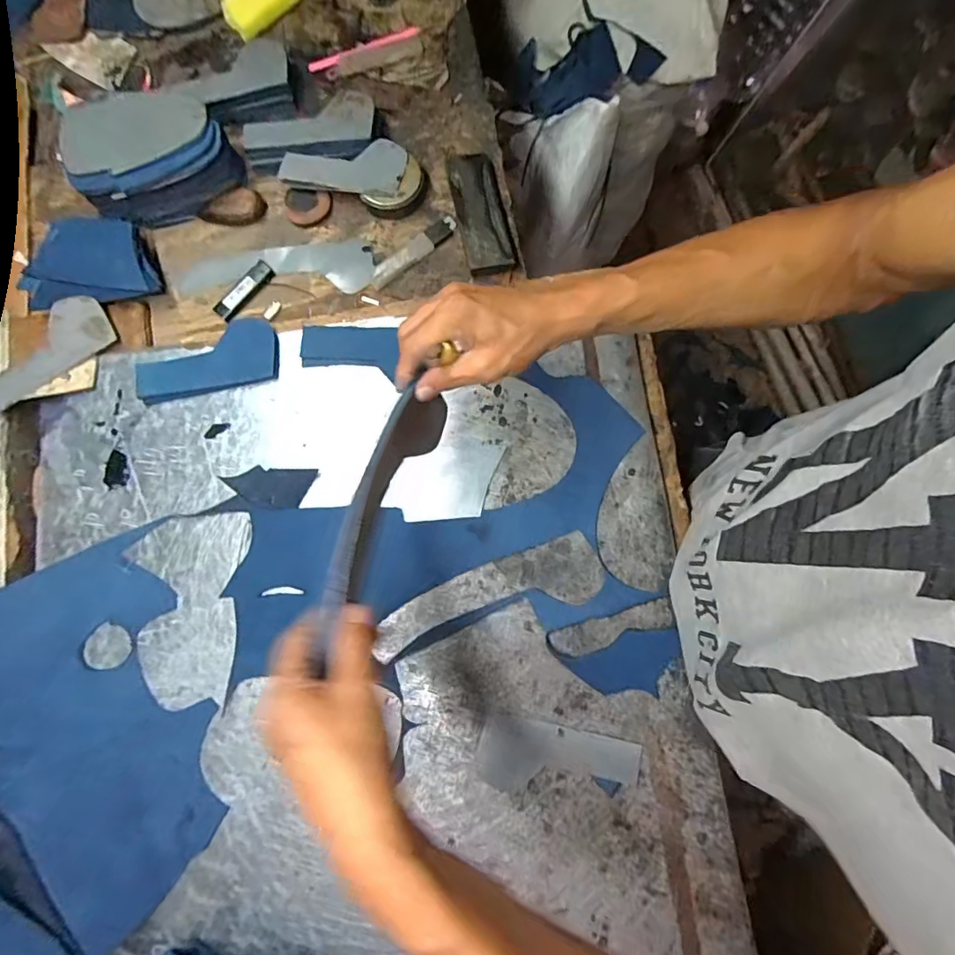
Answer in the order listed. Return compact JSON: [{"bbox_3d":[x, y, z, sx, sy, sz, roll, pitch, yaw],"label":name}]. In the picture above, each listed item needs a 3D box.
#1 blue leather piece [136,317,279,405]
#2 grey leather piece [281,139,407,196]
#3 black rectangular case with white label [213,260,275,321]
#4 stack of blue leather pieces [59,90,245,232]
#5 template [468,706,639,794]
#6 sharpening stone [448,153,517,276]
[{"bbox_3d":[-0.282,-0.126,0.518,0.140,0.016,0.074,-12,78,-2],"label":"blue leather piece"},{"bbox_3d":[-0.153,-0.361,0.565,0.137,0.006,0.063,9,85,1],"label":"grey leather piece"},{"bbox_3d":[-0.265,-0.213,0.561,0.022,0.013,0.079,39,80,4],"label":"black rectangular case with white label"},{"bbox_3d":[-0.356,-0.352,0.542,0.161,0.086,0.102,-29,81,-3],"label":"stack of blue leather pieces"},{"bbox_3d":[0.073,0.262,0.453,0.143,0.004,0.066,12,82,4],"label":"template"},{"bbox_3d":[0.004,-0.306,0.571,0.054,0.018,0.153,-12,81,-5],"label":"sharpening stone"}]

